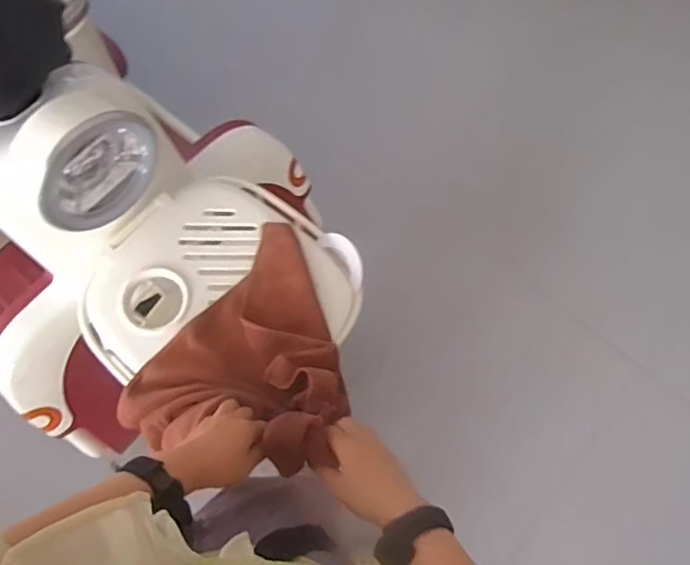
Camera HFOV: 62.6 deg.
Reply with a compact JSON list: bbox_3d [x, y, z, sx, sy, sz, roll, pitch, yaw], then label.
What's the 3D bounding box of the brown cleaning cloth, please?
[{"bbox_3d":[-0.095,0.092,0.661,0.242,0.106,0.296,36,72,14],"label":"brown cleaning cloth"}]

